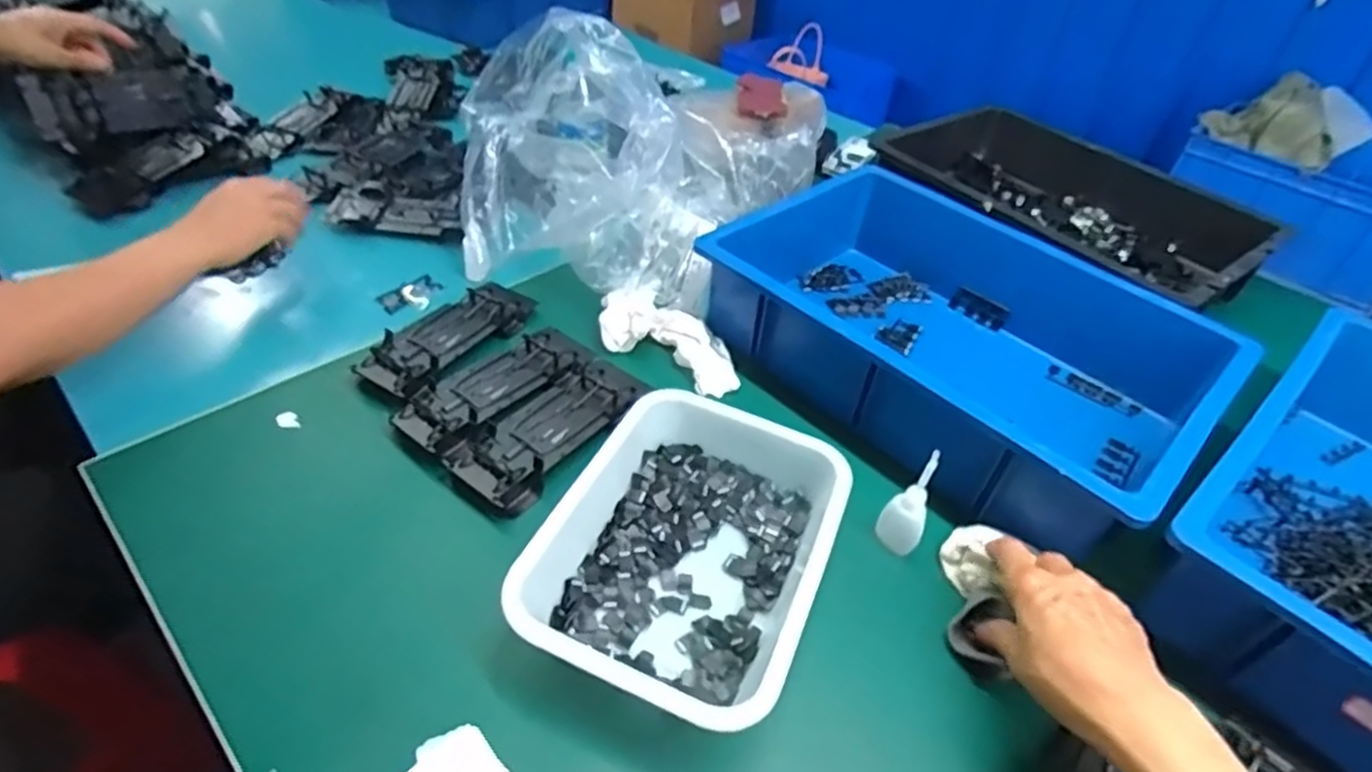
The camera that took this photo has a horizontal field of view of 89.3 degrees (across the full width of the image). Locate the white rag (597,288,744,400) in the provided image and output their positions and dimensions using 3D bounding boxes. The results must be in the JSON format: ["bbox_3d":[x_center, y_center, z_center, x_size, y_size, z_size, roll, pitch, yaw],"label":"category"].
[{"bbox_3d":[-0.019,-0.053,0.724,0.177,0.037,0.080,25,44,18],"label":"white rag"}]

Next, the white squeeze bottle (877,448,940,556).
[{"bbox_3d":[0.176,0.091,0.541,0.034,0.096,0.029,26,45,19],"label":"white squeeze bottle"}]

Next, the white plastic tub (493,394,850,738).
[{"bbox_3d":[0.007,0.113,0.522,0.187,0.057,0.252,20,44,14],"label":"white plastic tub"}]

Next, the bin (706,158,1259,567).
[{"bbox_3d":[0.276,-0.055,0.707,0.335,0.120,0.443,-30,54,-34],"label":"bin"}]

